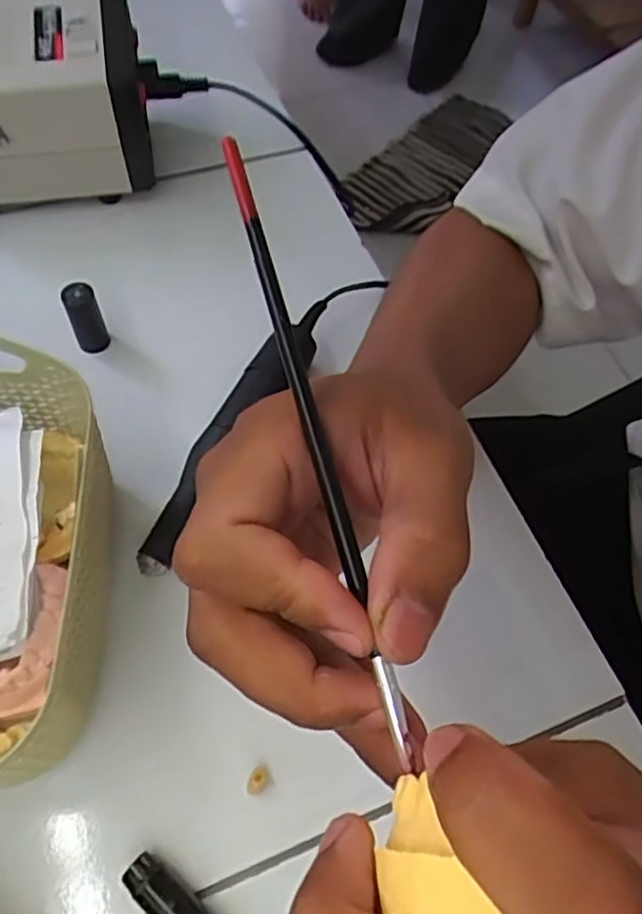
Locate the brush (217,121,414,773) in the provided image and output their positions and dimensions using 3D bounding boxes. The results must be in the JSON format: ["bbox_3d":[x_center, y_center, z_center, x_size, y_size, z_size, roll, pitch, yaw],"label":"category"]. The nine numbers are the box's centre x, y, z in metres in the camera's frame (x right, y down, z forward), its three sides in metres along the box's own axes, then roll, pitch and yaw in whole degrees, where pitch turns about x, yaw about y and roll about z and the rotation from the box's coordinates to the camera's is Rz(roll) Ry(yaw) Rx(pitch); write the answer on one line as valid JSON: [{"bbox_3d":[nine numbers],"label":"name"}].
[{"bbox_3d":[-0.002,-0.006,0.177,0.005,0.007,0.170,-15,83,-11],"label":"brush"}]

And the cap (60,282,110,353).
[{"bbox_3d":[-0.128,-0.076,0.373,0.017,0.038,0.016,1,61,-2],"label":"cap"}]

